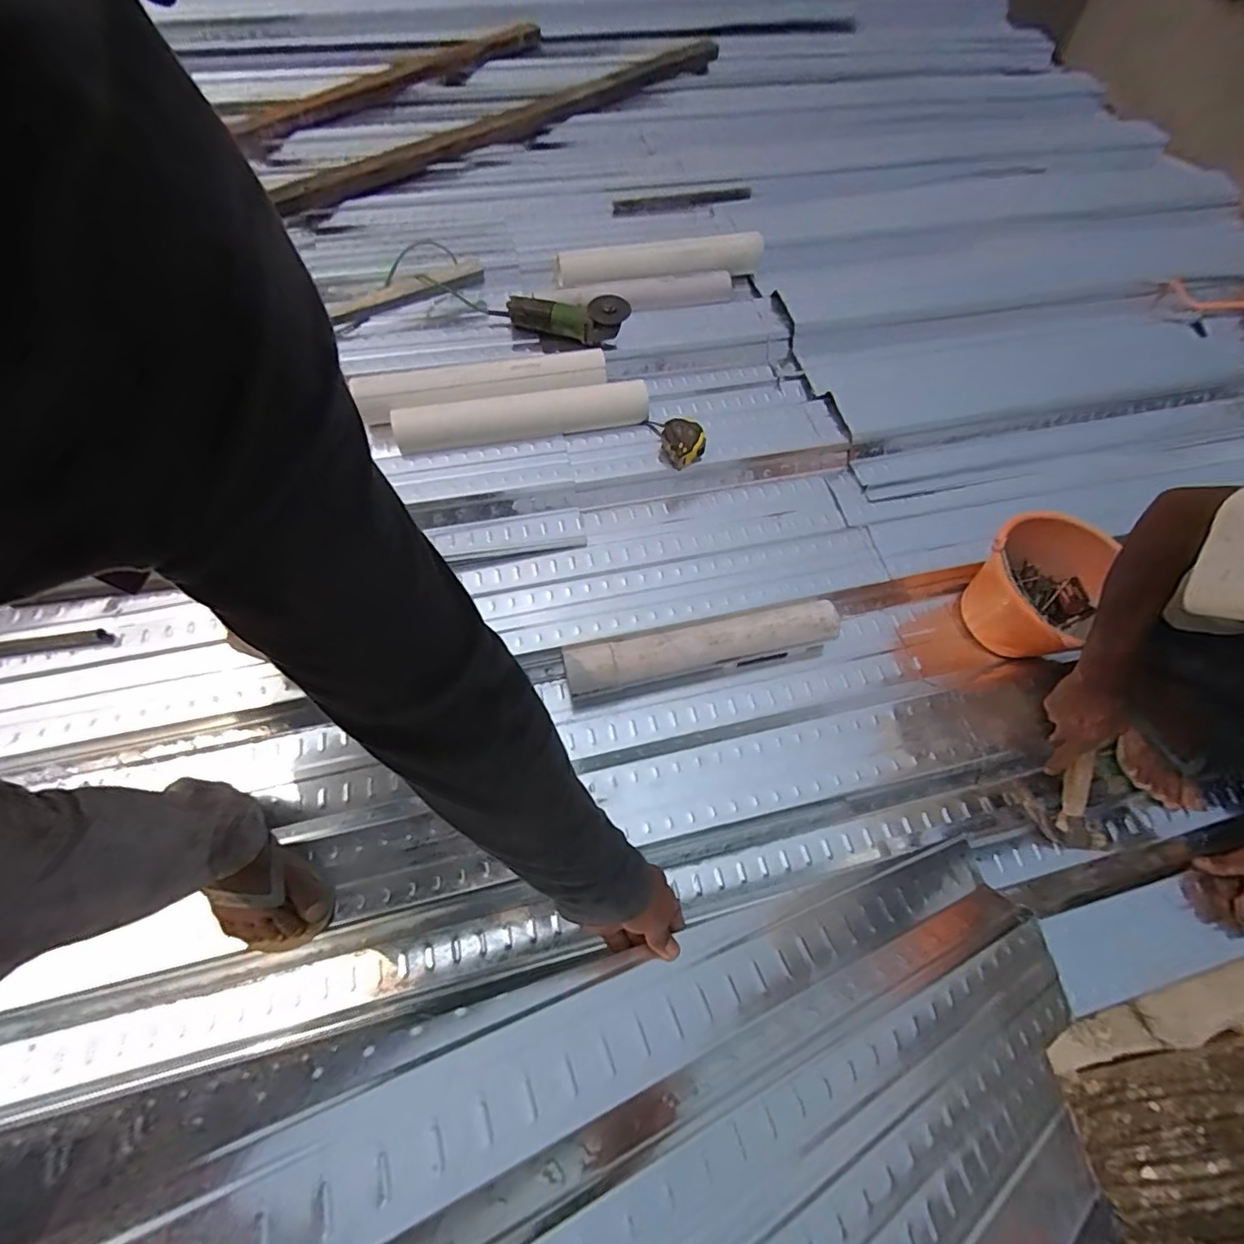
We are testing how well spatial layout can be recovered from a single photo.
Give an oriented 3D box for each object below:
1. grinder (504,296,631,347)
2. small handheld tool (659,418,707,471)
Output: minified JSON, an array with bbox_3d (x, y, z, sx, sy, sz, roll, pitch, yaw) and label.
[{"bbox_3d":[-0.125,-0.663,1.213,0.273,0.100,0.083,16,64,3],"label":"grinder"},{"bbox_3d":[0.122,-0.357,1.107,0.086,0.060,0.092,2,64,-4],"label":"small handheld tool"}]

